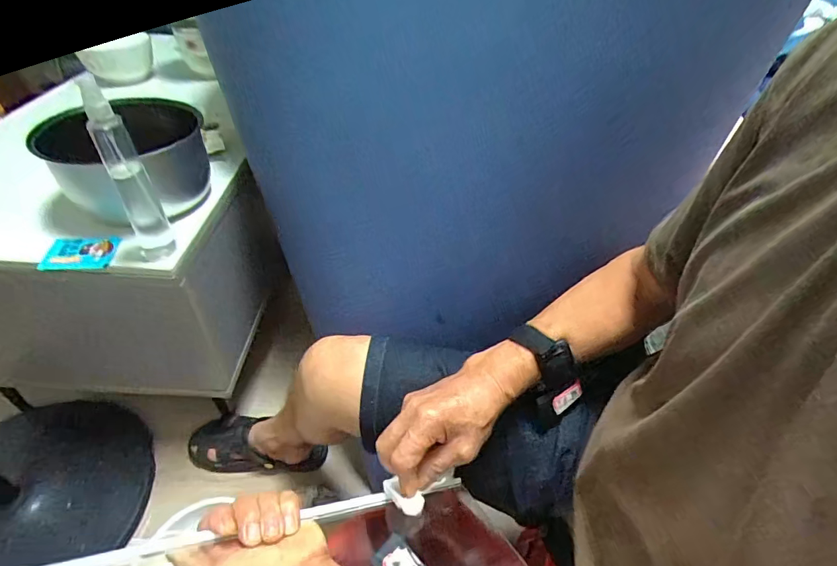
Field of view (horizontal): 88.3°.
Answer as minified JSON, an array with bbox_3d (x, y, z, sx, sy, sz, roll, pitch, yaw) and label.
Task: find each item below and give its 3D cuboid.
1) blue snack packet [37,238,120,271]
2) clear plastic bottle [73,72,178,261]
[{"bbox_3d":[-0.429,-0.039,0.546,0.079,0.014,0.050,-4,43,-9],"label":"blue snack packet"},{"bbox_3d":[-0.335,-0.123,0.495,0.039,0.207,0.038,-16,47,-20],"label":"clear plastic bottle"}]

